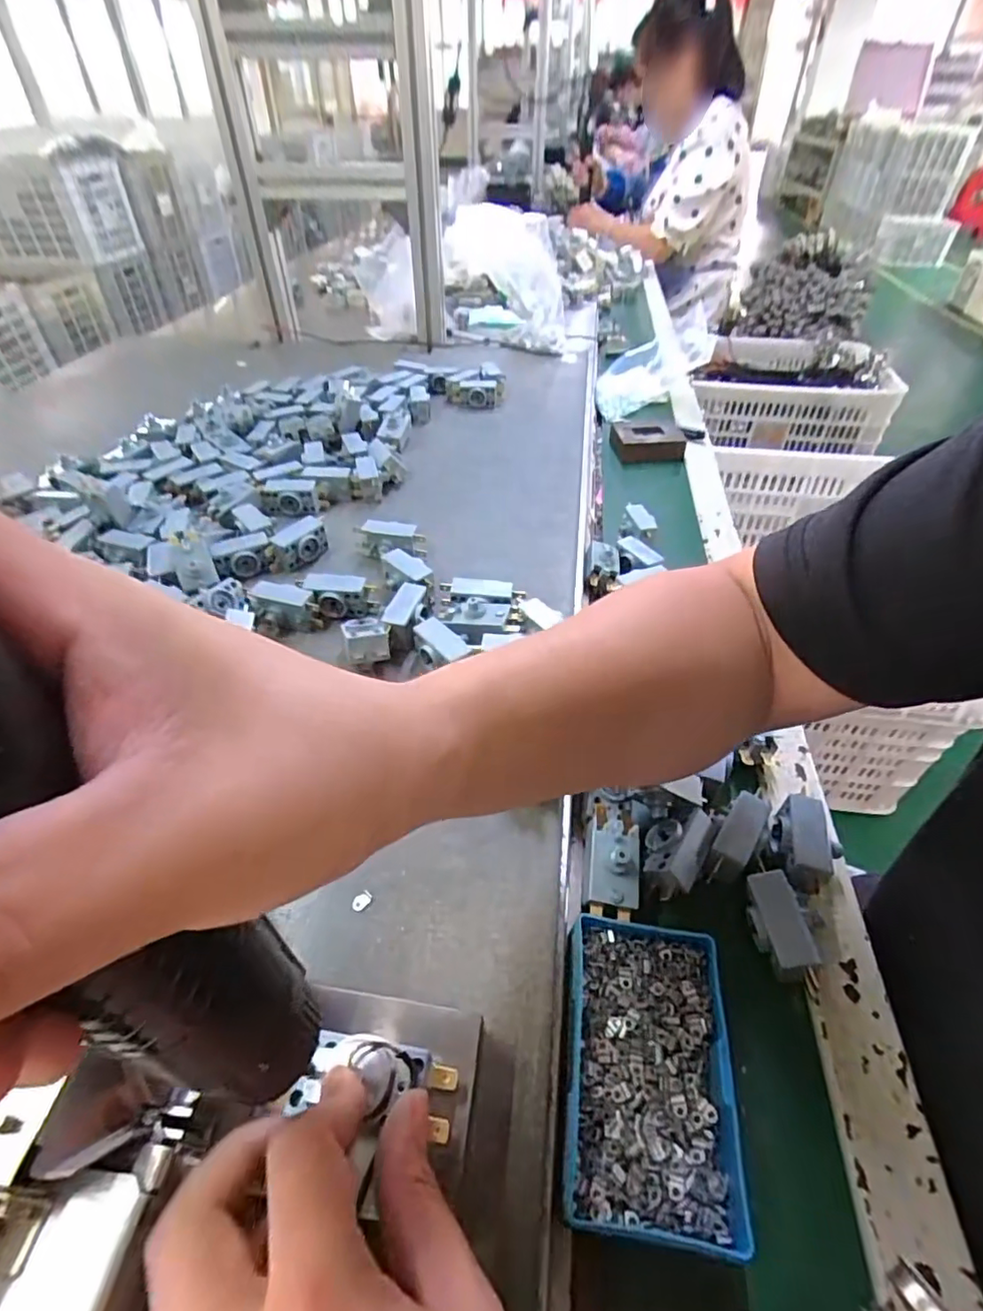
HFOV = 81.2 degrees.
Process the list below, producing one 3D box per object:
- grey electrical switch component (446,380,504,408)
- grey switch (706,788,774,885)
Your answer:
[{"bbox_3d":[-0.021,-0.338,0.745,0.074,0.029,0.036,-3,44,-4],"label":"grey electrical switch component"},{"bbox_3d":[0.144,0.106,0.336,0.019,0.019,0.052,24,51,27],"label":"grey switch"}]

